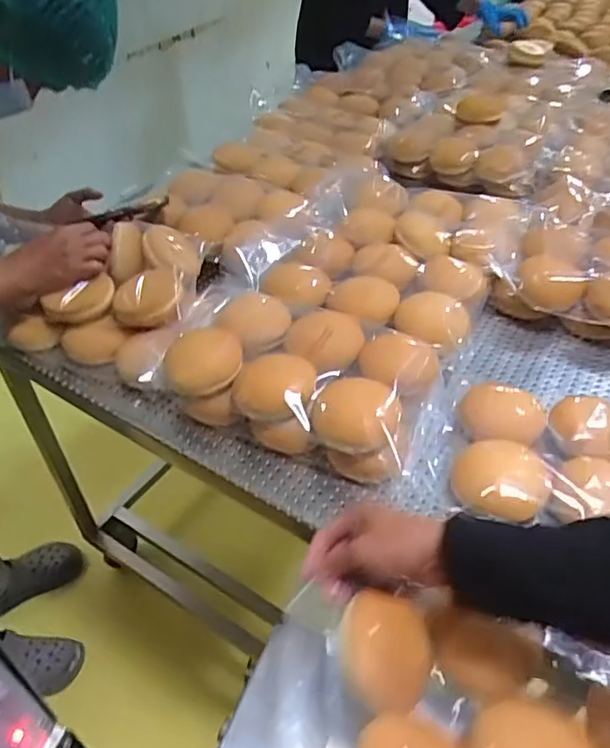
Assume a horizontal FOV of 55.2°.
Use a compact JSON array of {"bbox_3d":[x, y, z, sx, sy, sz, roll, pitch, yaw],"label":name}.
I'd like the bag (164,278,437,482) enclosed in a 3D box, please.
[{"bbox_3d":[-0.018,-0.012,0.746,0.356,0.083,0.216,18,46,20],"label":"bag"}]

